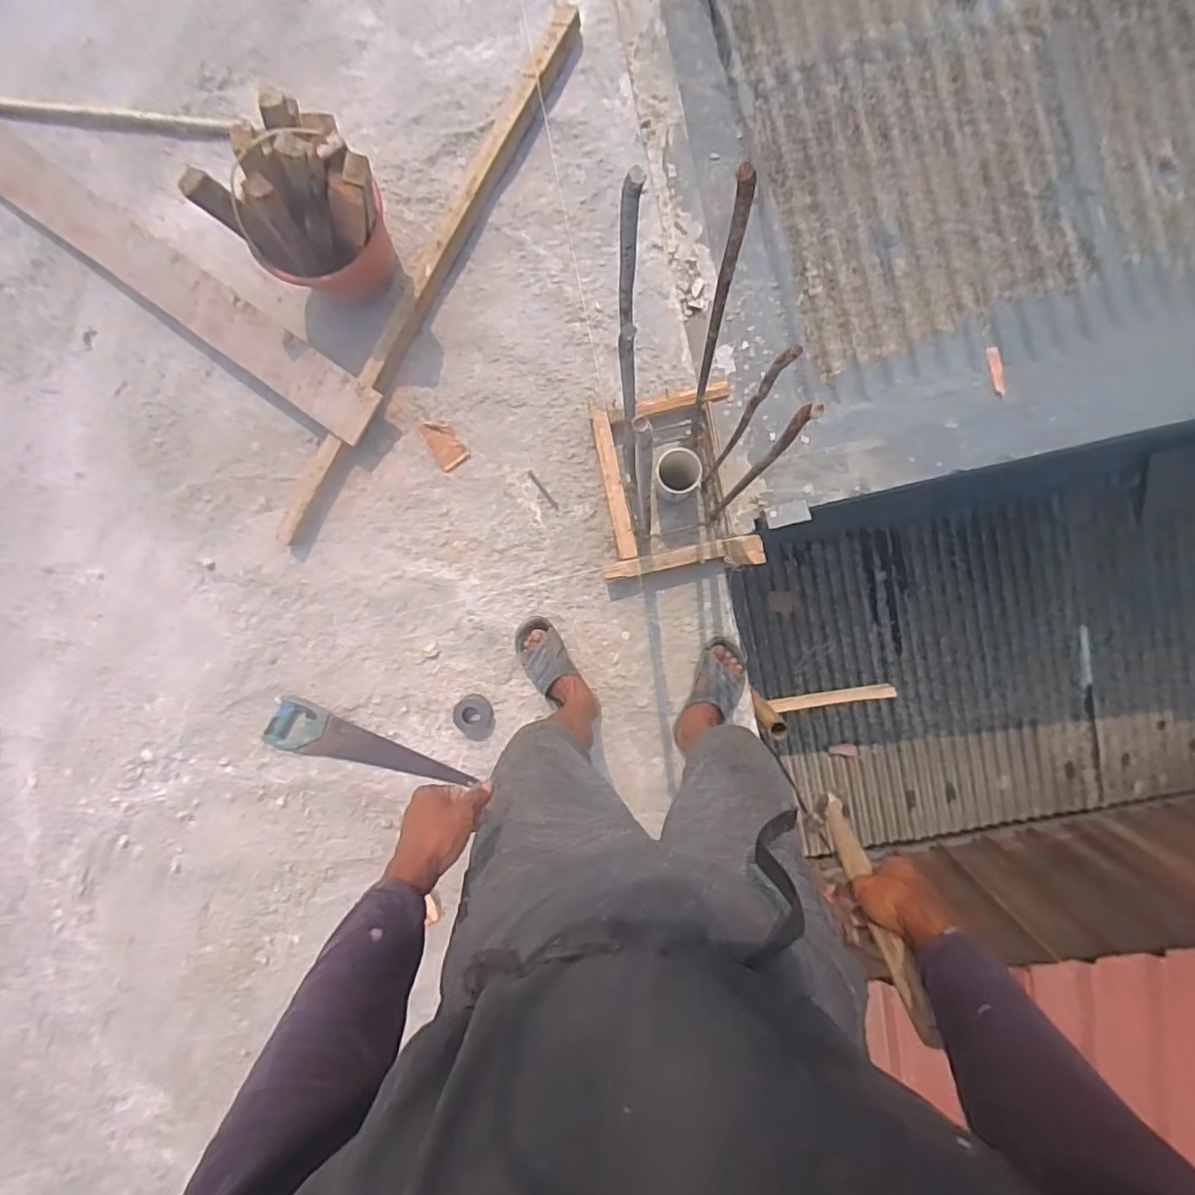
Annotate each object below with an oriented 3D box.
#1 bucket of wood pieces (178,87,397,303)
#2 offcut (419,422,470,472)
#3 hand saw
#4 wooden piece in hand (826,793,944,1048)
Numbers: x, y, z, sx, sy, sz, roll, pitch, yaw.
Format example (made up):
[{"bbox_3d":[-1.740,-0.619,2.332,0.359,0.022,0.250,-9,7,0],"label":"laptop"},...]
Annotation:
[{"bbox_3d":[-0.551,-0.747,1.160,0.250,0.295,0.259,0,93,3],"label":"bucket of wood pieces"},{"bbox_3d":[-0.364,-0.365,1.406,0.069,0.020,0.129,-36,91,4],"label":"offcut"},{"bbox_3d":[-0.604,0.397,1.567,0.513,0.033,0.142,19,98,-4],"label":"hand saw"},{"bbox_3d":[0.309,0.332,0.684,0.028,0.344,0.026,-42,96,16],"label":"wooden piece in hand"}]

